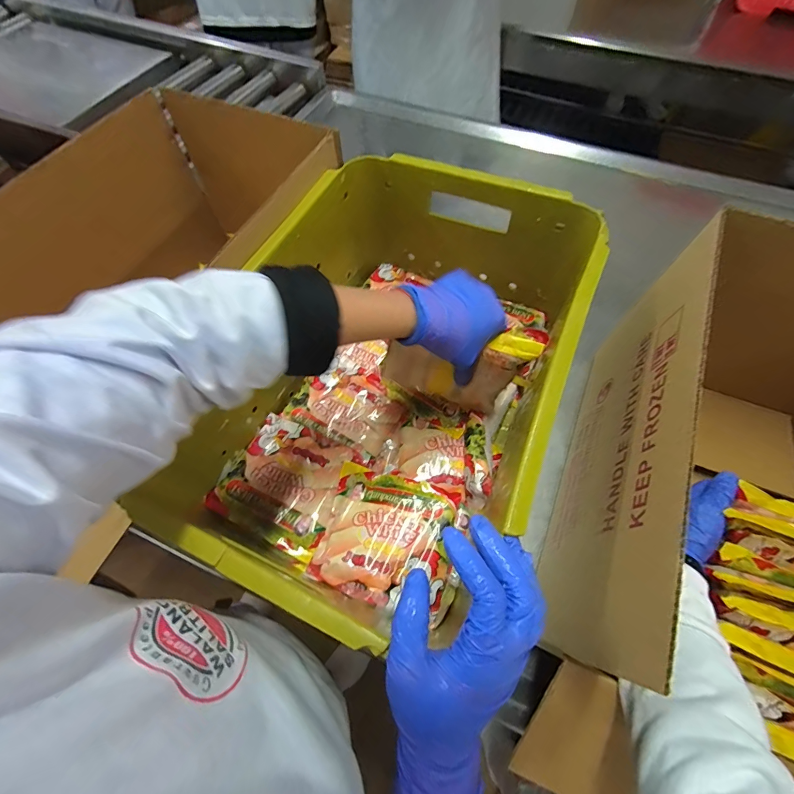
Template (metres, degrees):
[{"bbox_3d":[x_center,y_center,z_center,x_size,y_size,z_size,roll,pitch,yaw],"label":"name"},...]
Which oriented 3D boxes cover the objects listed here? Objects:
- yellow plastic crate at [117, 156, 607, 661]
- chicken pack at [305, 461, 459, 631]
[{"bbox_3d":[-0.005,-0.042,0.470,0.349,0.216,0.498,22,65,12],"label":"yellow plastic crate"},{"bbox_3d":[-0.008,0.167,0.457,0.161,0.025,0.147,14,64,8],"label":"chicken pack"}]

